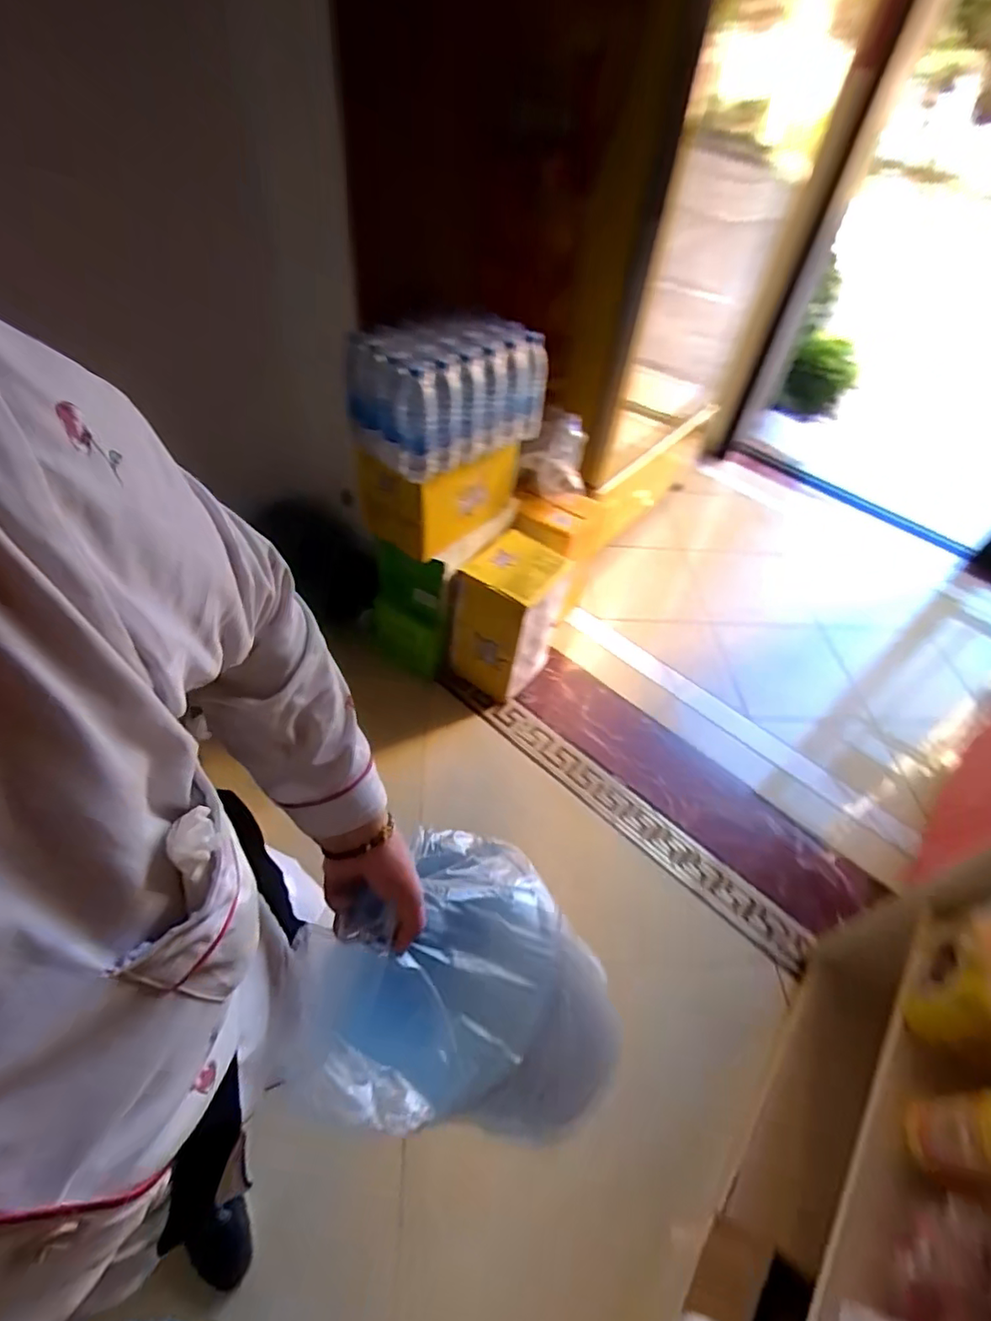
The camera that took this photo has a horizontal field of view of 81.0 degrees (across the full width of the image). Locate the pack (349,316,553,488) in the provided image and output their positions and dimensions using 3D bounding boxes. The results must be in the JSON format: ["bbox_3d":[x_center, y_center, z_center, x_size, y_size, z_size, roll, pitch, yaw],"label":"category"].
[{"bbox_3d":[-0.105,-0.573,1.239,0.254,0.213,0.372,38,56,24],"label":"pack"}]

